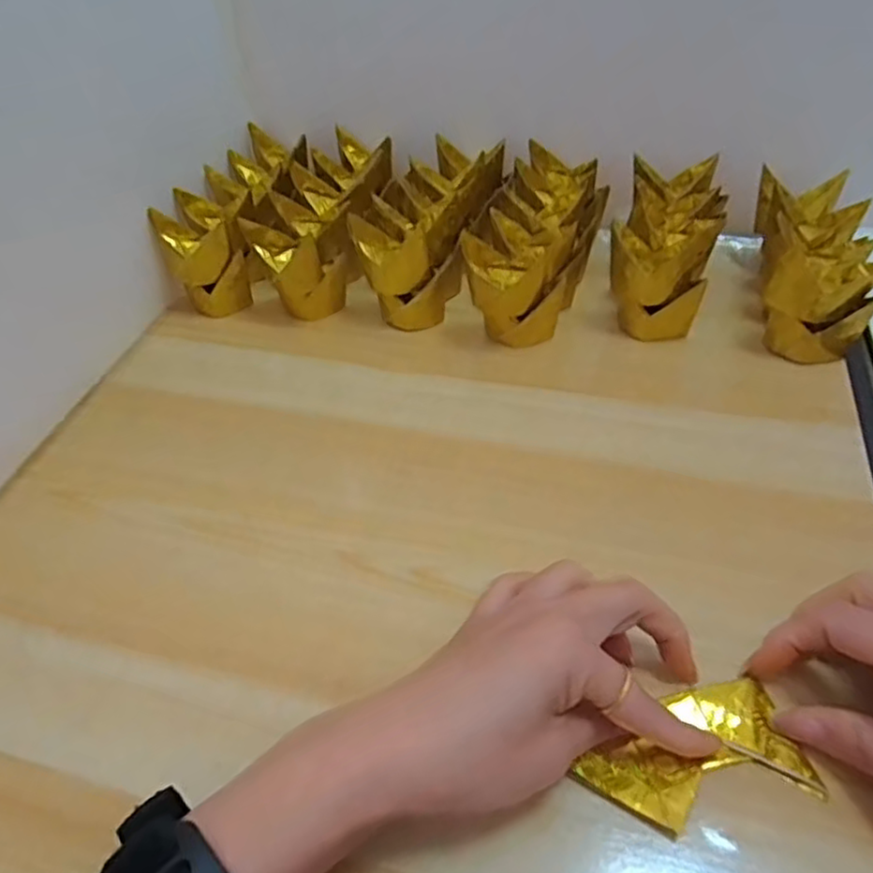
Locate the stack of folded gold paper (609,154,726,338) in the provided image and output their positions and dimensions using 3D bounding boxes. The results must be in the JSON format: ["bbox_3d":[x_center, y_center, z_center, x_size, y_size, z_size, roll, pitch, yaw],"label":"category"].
[{"bbox_3d":[0.157,-0.130,0.460,0.065,0.060,0.143,11,47,16],"label":"stack of folded gold paper"}]

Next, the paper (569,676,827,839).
[{"bbox_3d":[0.096,0.123,0.257,0.082,0.007,0.046,-15,46,-12],"label":"paper"}]

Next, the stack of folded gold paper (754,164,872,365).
[{"bbox_3d":[0.239,-0.113,0.440,0.066,0.066,0.131,5,46,11],"label":"stack of folded gold paper"}]

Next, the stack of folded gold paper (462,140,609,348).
[{"bbox_3d":[0.075,-0.142,0.479,0.073,0.062,0.178,9,47,15],"label":"stack of folded gold paper"}]

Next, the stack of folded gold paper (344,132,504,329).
[{"bbox_3d":[-0.002,-0.153,0.492,0.084,0.060,0.163,7,46,13],"label":"stack of folded gold paper"}]

